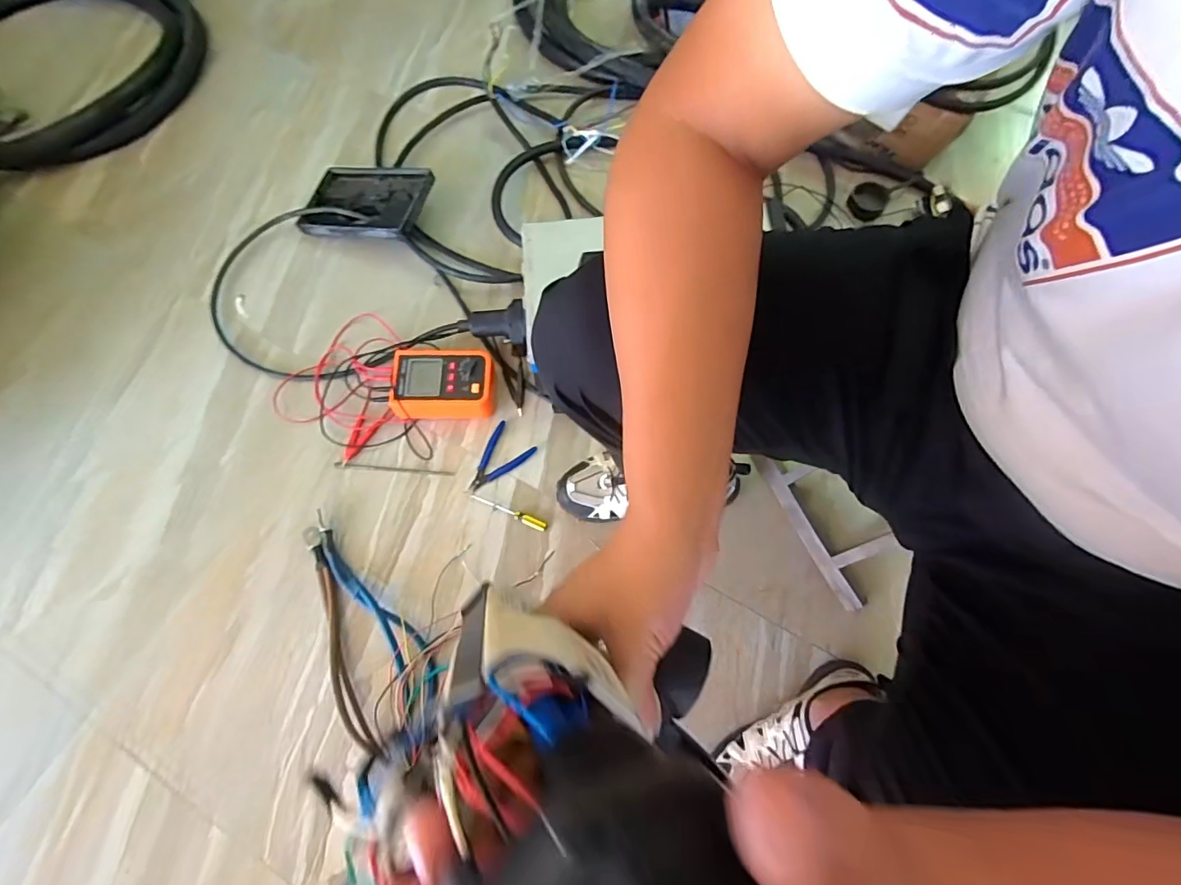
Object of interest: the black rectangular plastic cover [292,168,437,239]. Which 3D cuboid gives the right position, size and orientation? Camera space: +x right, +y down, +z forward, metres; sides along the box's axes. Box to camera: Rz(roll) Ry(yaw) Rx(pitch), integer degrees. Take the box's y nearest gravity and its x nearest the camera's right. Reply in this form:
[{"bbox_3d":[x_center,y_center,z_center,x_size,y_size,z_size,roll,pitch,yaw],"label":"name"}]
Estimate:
[{"bbox_3d":[-0.436,-0.469,0.989,0.257,0.032,0.181,7,68,16],"label":"black rectangular plastic cover"}]

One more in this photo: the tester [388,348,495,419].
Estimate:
[{"bbox_3d":[-0.244,-0.097,0.852,0.164,0.059,0.110,2,72,2],"label":"tester"}]

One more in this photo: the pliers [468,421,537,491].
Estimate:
[{"bbox_3d":[-0.157,0.030,0.834,0.080,0.010,0.118,36,76,12],"label":"pliers"}]

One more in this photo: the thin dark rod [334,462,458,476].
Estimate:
[{"bbox_3d":[-0.320,0.043,0.833,0.195,0.009,0.012,4,72,2],"label":"thin dark rod"}]

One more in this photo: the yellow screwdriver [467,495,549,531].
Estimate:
[{"bbox_3d":[-0.130,0.108,0.800,0.131,0.016,0.016,23,74,8],"label":"yellow screwdriver"}]

